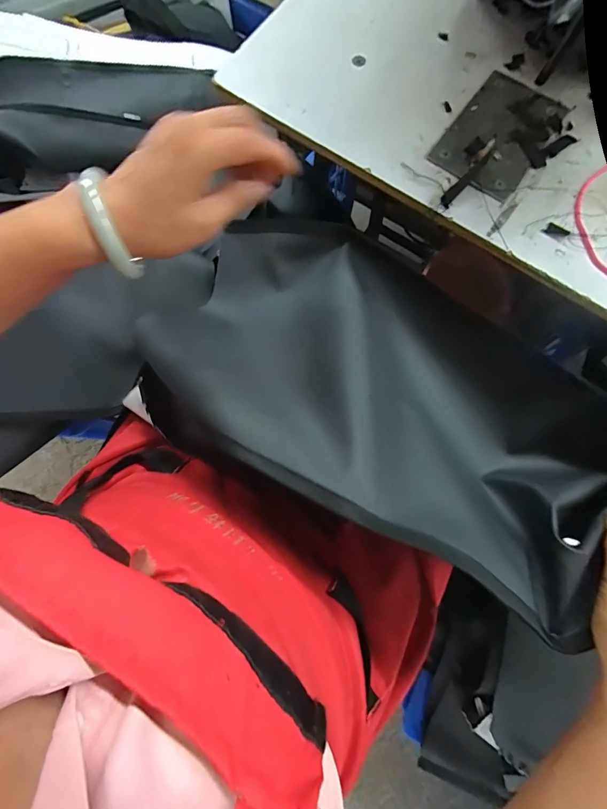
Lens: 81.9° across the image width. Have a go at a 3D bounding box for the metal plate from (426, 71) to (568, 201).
[{"bbox_3d":[0.207,-0.287,0.370,0.094,0.005,0.136,36,82,8],"label":"metal plate"}]

